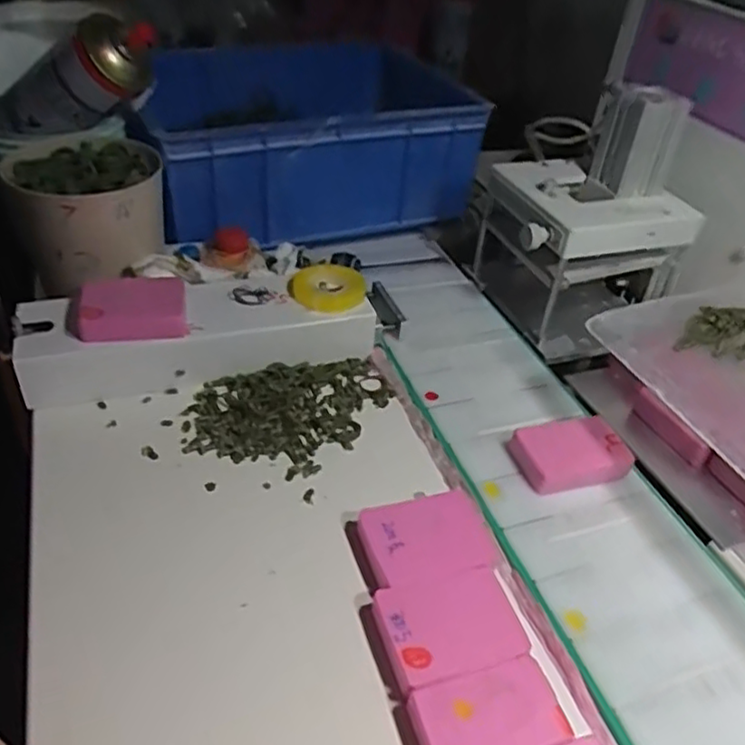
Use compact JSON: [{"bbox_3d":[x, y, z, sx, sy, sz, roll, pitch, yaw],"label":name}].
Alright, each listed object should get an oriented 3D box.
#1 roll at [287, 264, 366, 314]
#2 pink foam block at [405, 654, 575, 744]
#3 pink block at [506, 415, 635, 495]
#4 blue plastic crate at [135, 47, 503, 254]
[{"bbox_3d":[-0.036,-0.068,0.541,0.060,0.009,0.069,0,39,-7],"label":"roll"},{"bbox_3d":[0.055,0.165,0.320,0.069,0.014,0.043,-10,41,-18],"label":"pink foam block"},{"bbox_3d":[0.133,0.054,0.453,0.073,0.023,0.045,-7,41,-14],"label":"pink block"},{"bbox_3d":[-0.089,-0.260,0.738,0.328,0.128,0.283,-14,43,-22],"label":"blue plastic crate"}]

